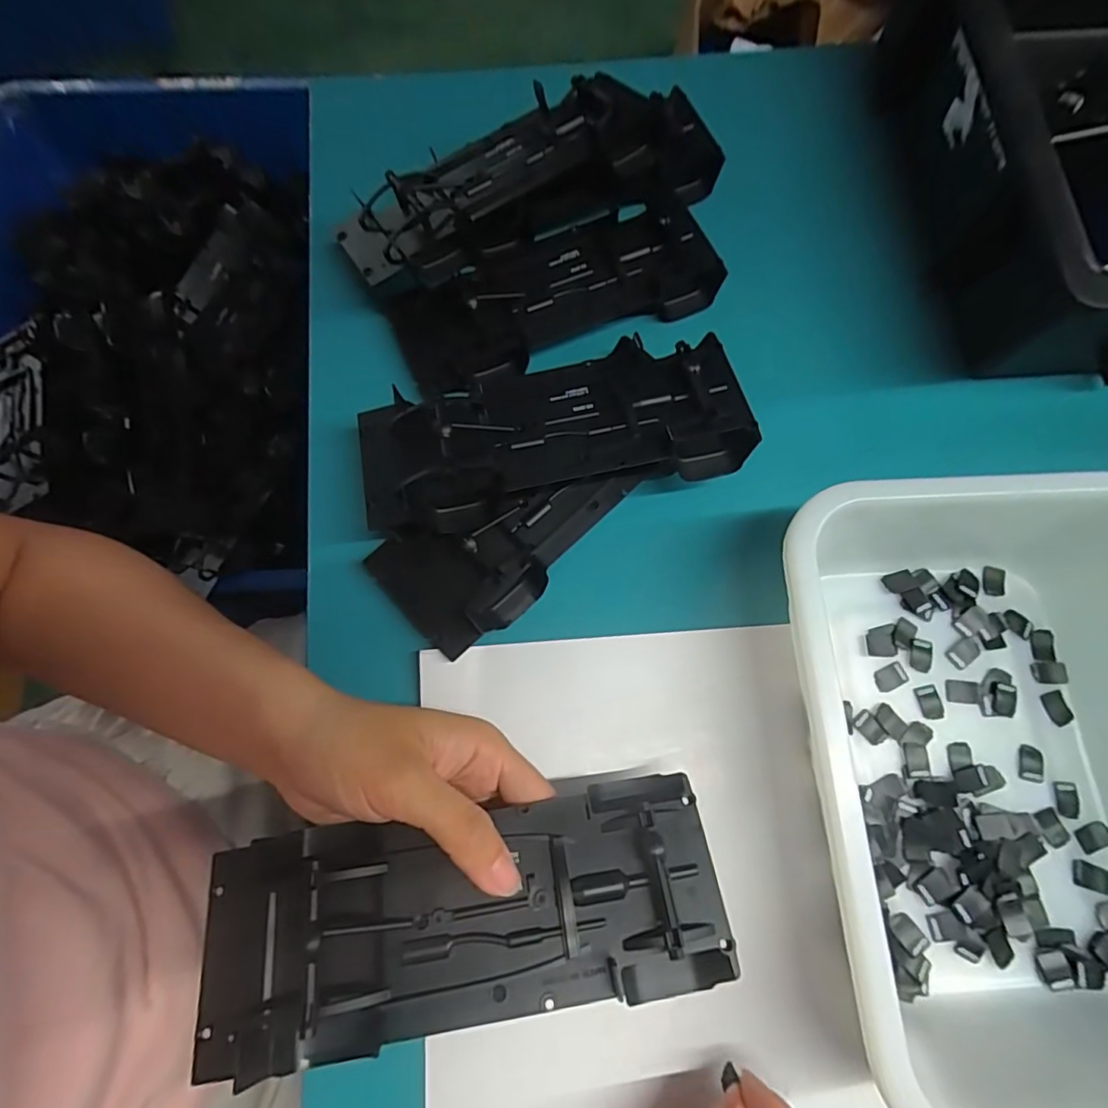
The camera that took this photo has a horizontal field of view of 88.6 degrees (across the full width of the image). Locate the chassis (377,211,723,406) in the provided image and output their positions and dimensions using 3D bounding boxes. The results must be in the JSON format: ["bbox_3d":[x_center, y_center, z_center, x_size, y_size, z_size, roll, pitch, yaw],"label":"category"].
[{"bbox_3d":[0.001,-0.152,0.339,0.191,0.029,0.069,-18,75,-4],"label":"chassis"}]

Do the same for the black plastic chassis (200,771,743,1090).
[{"bbox_3d":[-0.032,0.137,0.212,0.192,0.027,0.073,-7,74,-6],"label":"black plastic chassis"}]

